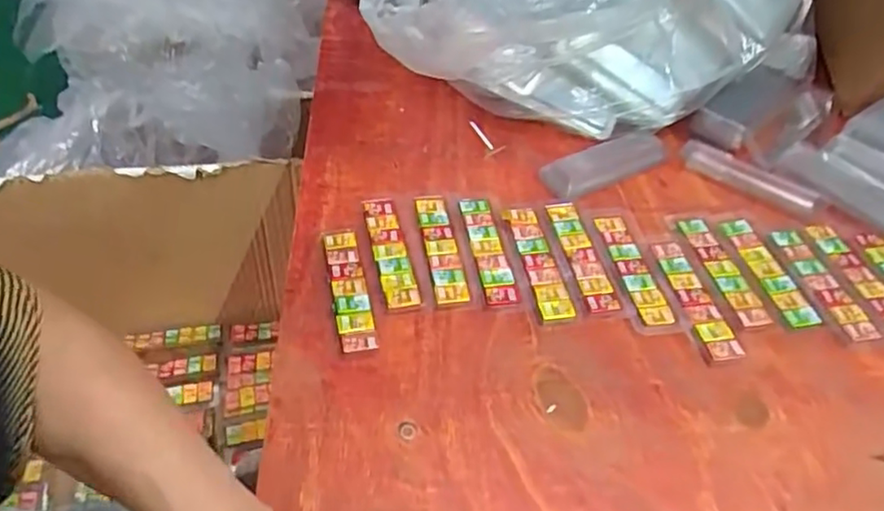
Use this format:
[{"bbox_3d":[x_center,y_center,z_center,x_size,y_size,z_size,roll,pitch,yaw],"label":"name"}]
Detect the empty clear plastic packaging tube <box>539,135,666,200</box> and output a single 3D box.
[{"bbox_3d":[0.155,-0.089,0.599,0.133,0.020,0.039,-22,51,-23],"label":"empty clear plastic packaging tube"}]

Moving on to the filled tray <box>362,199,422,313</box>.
[{"bbox_3d":[-0.041,-0.005,0.505,0.027,0.004,0.119,-8,46,-12],"label":"filled tray"}]

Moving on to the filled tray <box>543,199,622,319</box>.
[{"bbox_3d":[0.112,-0.001,0.516,0.036,0.005,0.132,-4,46,-8],"label":"filled tray"}]

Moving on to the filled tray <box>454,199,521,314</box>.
[{"bbox_3d":[0.037,-0.005,0.513,0.029,0.004,0.126,-5,46,-8],"label":"filled tray"}]

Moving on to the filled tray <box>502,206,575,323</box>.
[{"bbox_3d":[0.077,0.004,0.506,0.029,0.007,0.120,-6,46,-10],"label":"filled tray"}]

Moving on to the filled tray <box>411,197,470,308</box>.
[{"bbox_3d":[-0.001,-0.008,0.511,0.029,0.005,0.121,-5,46,-8],"label":"filled tray"}]

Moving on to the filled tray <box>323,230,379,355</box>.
[{"bbox_3d":[-0.071,0.025,0.477,0.025,0.008,0.116,-8,46,-11],"label":"filled tray"}]

